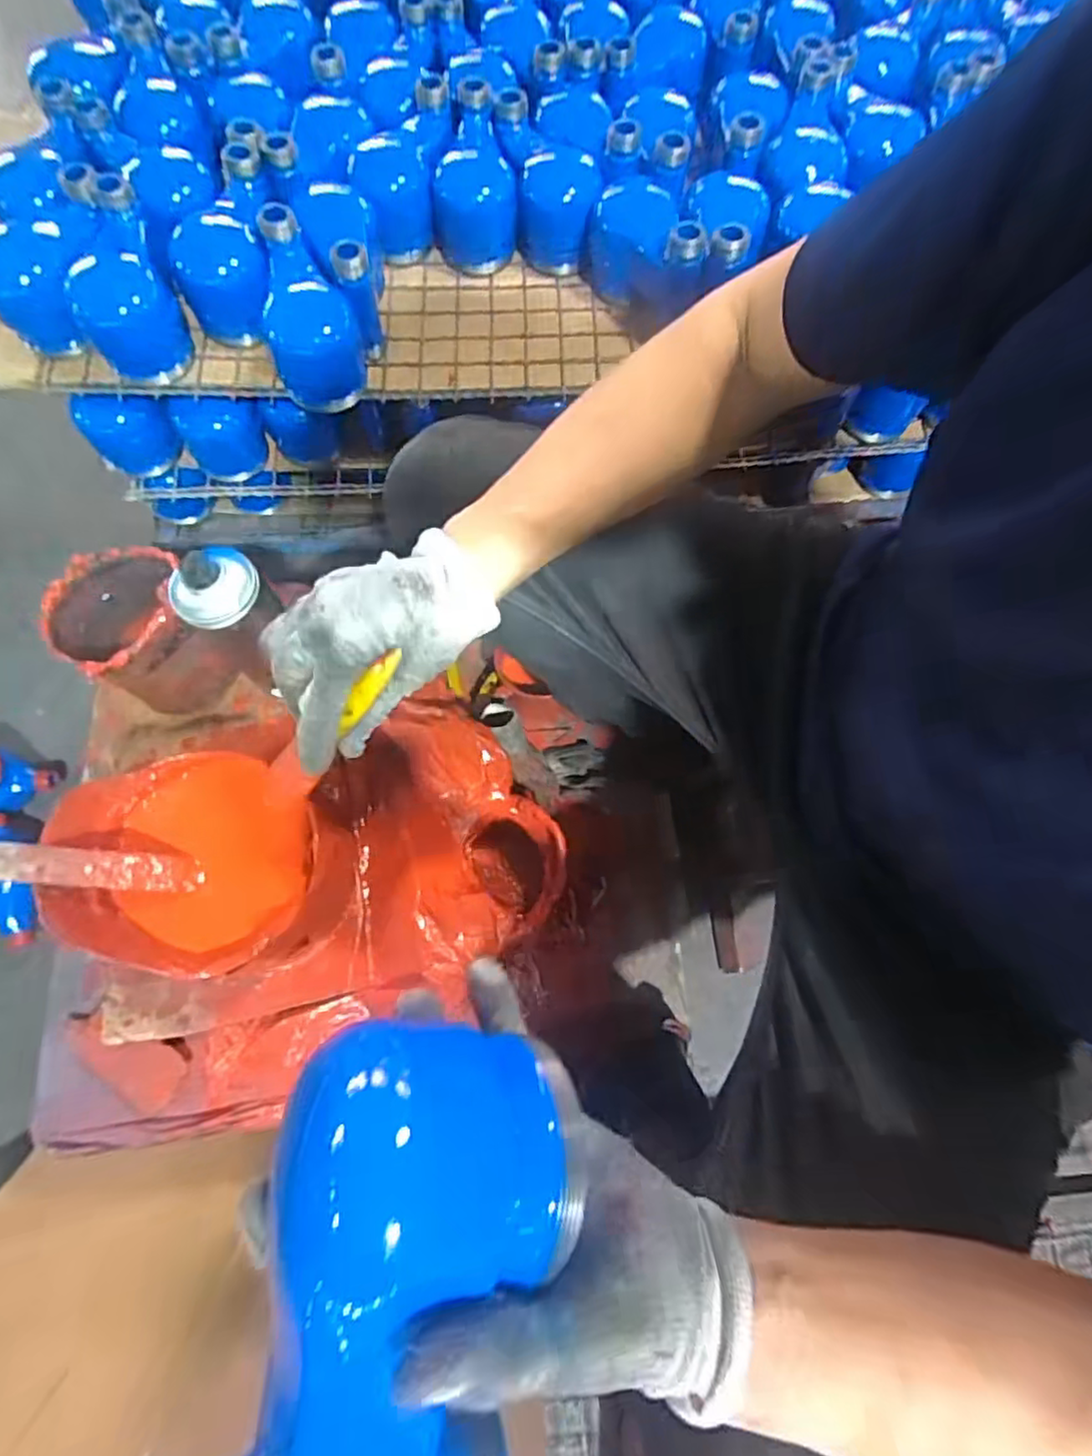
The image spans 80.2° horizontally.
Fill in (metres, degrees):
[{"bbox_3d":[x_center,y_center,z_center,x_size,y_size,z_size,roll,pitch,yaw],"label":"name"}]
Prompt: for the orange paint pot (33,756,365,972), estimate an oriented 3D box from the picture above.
[{"bbox_3d":[-0.246,0.103,0.496,0.197,0.114,0.155,2,72,1],"label":"orange paint pot"}]

